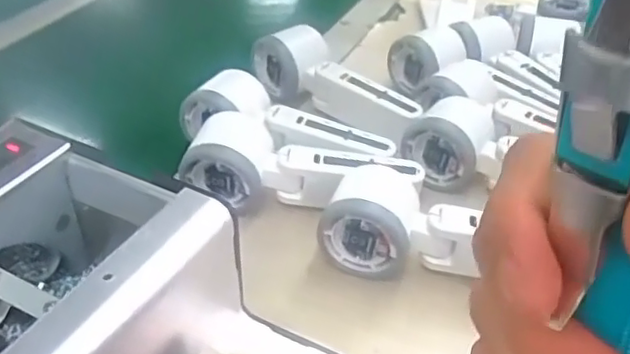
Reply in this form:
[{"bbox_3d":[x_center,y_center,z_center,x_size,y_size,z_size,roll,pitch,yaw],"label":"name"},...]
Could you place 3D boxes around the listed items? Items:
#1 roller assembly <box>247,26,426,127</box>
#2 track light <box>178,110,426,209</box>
[{"bbox_3d":[0.019,-0.087,0.545,0.169,0.054,0.052,23,44,26],"label":"roller assembly"},{"bbox_3d":[-0.010,-0.007,0.454,0.168,0.062,0.057,-2,39,-3],"label":"track light"}]

